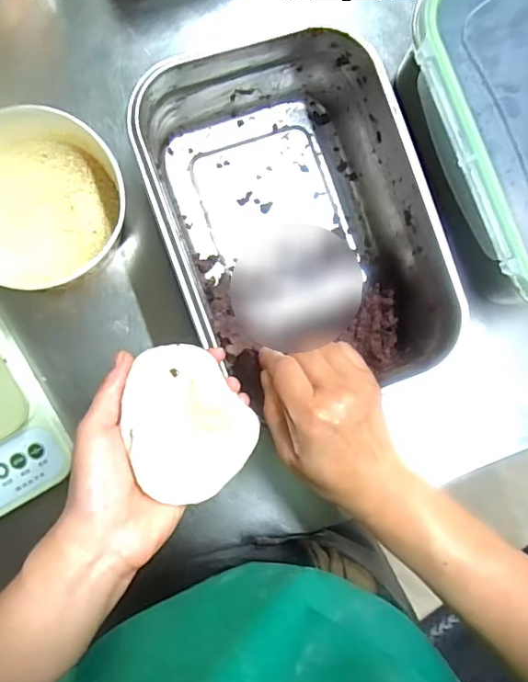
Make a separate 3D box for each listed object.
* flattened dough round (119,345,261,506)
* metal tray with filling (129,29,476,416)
[{"bbox_3d":[-0.052,0.053,0.344,0.078,0.014,0.097,-37,95,-24],"label":"flattened dough round"},{"bbox_3d":[0.024,-0.088,0.429,0.192,0.088,0.272,-20,91,-9],"label":"metal tray with filling"}]

